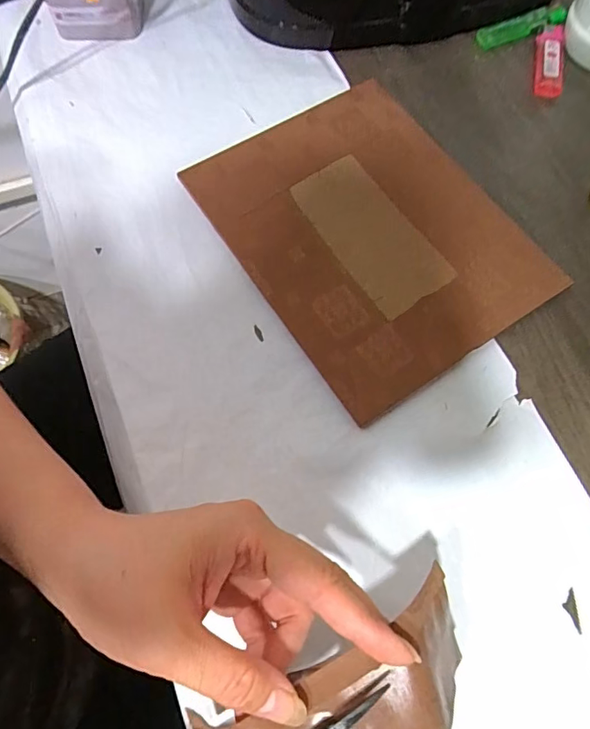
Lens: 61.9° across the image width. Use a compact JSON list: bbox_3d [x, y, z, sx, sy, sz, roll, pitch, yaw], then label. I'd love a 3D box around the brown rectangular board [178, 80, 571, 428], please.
[{"bbox_3d":[0.054,-0.099,0.358,0.184,0.008,0.228,-32,73,-12],"label":"brown rectangular board"}]

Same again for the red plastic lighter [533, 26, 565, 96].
[{"bbox_3d":[0.216,-0.258,0.419,0.025,0.011,0.074,9,70,2],"label":"red plastic lighter"}]

